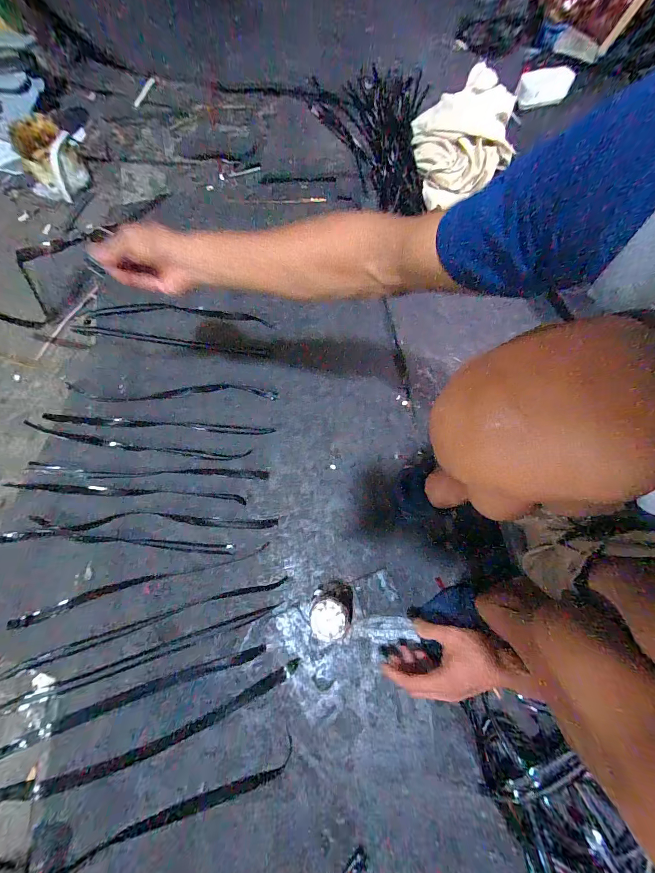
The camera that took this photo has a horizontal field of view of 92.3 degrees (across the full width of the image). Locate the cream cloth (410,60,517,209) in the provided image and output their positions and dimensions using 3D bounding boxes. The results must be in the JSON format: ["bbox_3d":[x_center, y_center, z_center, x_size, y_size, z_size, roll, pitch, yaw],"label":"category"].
[{"bbox_3d":[0.331,-0.719,0.768,0.268,0.148,0.201,-34,73,-10],"label":"cream cloth"}]

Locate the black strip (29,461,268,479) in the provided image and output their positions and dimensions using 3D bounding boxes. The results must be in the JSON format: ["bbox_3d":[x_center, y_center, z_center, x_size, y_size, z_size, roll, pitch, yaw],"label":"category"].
[{"bbox_3d":[-0.361,0.073,0.627,0.481,0.017,0.029,2,70,0],"label":"black strip"}]

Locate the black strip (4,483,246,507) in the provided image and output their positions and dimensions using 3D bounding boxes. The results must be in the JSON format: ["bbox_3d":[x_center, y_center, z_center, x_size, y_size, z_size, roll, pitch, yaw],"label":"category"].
[{"bbox_3d":[-0.395,0.106,0.607,0.472,0.005,0.019,3,71,2],"label":"black strip"}]

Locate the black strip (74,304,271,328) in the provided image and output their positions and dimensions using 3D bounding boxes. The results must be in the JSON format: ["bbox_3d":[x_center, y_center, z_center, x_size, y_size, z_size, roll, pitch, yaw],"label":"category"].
[{"bbox_3d":[-0.356,-0.284,0.721,0.458,0.023,0.037,4,71,3],"label":"black strip"}]

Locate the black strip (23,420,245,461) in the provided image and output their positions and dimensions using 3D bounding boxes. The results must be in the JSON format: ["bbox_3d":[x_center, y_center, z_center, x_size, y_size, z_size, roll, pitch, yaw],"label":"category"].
[{"bbox_3d":[-0.371,0.018,0.635,0.422,0.009,0.028,5,71,3],"label":"black strip"}]

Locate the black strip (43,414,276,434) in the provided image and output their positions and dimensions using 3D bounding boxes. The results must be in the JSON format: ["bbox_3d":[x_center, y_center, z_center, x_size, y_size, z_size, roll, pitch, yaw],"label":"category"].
[{"bbox_3d":[-0.350,-0.024,0.652,0.468,0.006,0.020,3,71,2],"label":"black strip"}]

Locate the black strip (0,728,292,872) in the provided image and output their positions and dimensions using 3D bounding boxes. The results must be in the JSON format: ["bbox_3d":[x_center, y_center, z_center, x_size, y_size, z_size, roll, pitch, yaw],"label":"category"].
[{"bbox_3d":[-0.248,0.537,0.443,0.418,0.020,0.047,-20,71,-6],"label":"black strip"}]

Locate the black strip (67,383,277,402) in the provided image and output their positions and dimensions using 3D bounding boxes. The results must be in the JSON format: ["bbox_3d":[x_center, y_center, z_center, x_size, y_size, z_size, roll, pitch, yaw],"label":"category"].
[{"bbox_3d":[-0.337,-0.094,0.675,0.449,0.008,0.041,-1,70,1],"label":"black strip"}]

